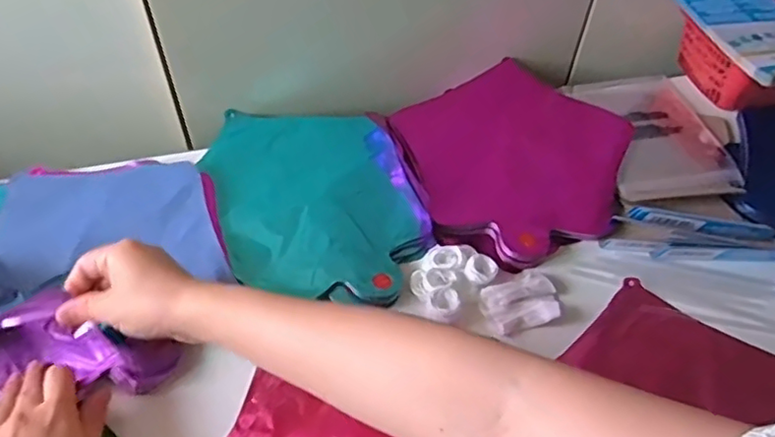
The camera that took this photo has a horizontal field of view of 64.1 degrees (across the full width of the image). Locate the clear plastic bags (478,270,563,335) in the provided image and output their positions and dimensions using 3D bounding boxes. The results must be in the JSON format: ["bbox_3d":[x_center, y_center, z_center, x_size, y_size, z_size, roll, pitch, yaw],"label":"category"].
[{"bbox_3d":[0.109,0.066,0.506,0.063,0.013,0.049,-15,52,-12],"label":"clear plastic bags"}]

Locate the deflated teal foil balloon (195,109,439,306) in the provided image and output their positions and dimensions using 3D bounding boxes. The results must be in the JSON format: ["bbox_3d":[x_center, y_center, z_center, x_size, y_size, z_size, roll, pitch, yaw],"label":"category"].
[{"bbox_3d":[-0.062,-0.021,0.565,0.178,0.011,0.238,-14,52,-12],"label":"deflated teal foil balloon"}]

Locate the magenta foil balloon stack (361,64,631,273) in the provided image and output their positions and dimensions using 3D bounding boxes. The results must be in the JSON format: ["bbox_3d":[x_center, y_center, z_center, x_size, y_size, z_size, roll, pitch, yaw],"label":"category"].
[{"bbox_3d":[0.125,-0.071,0.616,0.230,0.027,0.236,-23,54,-18],"label":"magenta foil balloon stack"}]

